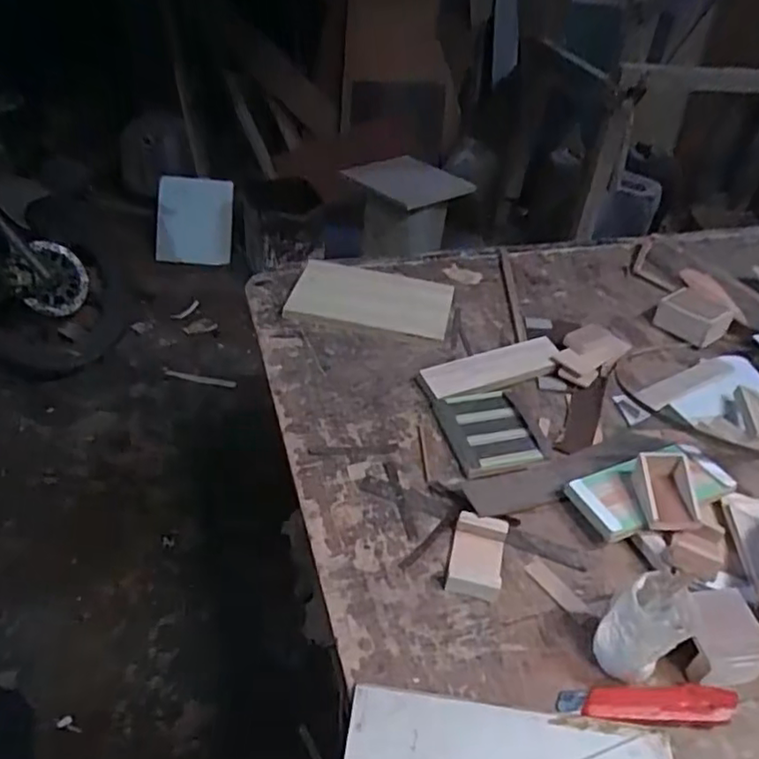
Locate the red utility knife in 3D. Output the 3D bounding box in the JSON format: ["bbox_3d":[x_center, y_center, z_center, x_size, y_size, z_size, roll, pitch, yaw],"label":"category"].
[{"bbox_3d":[0.230,0.280,0.550,0.150,0.017,0.031,4,40,-3],"label":"red utility knife"}]

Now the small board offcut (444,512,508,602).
[{"bbox_3d":[0.099,0.181,0.652,0.051,0.028,0.086,13,40,7],"label":"small board offcut"}]

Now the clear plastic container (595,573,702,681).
[{"bbox_3d":[0.231,0.218,0.558,0.079,0.087,0.060,-23,48,-30],"label":"clear plastic container"}]

